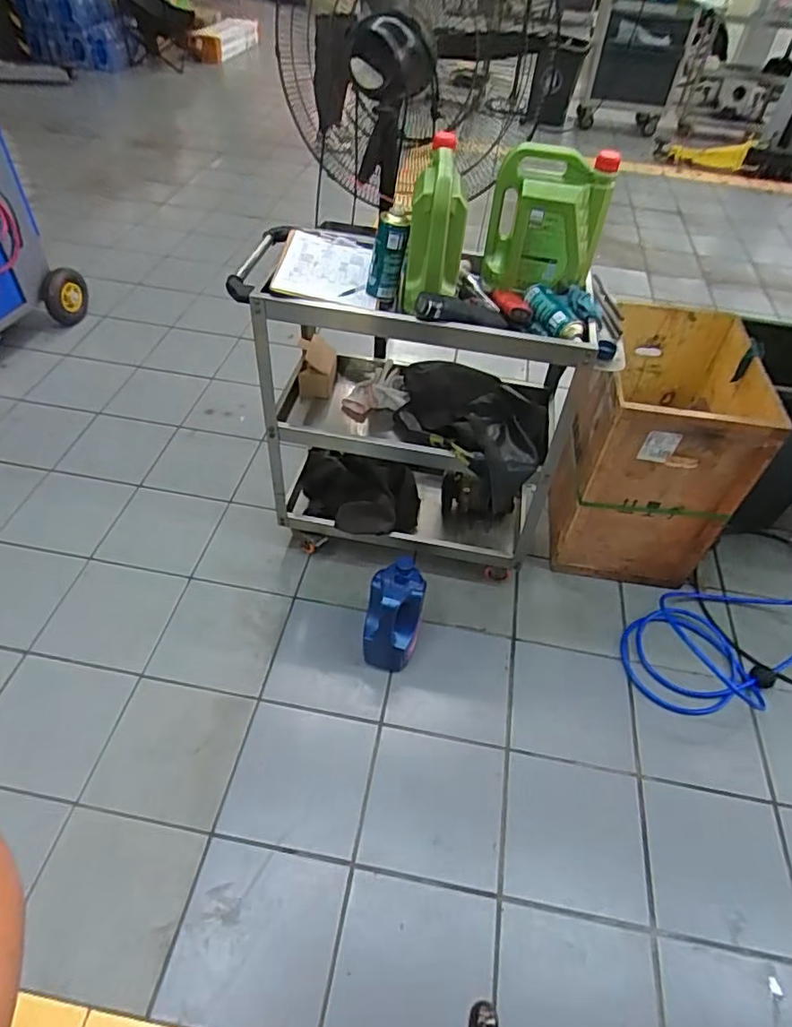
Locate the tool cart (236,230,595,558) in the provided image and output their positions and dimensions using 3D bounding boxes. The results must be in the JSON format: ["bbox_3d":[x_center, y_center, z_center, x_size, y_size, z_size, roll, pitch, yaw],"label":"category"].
[{"bbox_3d":[0.035,-0.256,1.582,0.751,0.760,0.379,10,48,6],"label":"tool cart"}]

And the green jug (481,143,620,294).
[{"bbox_3d":[0.309,-0.601,1.243,0.231,0.252,0.101,11,48,6],"label":"green jug"}]

